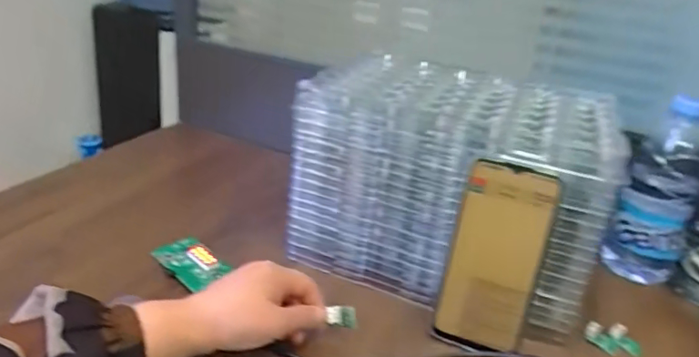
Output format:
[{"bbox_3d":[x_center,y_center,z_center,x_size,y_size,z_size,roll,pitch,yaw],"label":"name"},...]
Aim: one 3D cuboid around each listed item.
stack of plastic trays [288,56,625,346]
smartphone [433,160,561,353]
[{"bbox_3d":[0.104,0.005,0.549,0.278,0.192,0.192,15,26,17],"label":"stack of plastic trays"},{"bbox_3d":[0.119,0.067,0.445,0.072,0.157,0.013,14,18,20],"label":"smartphone"}]

